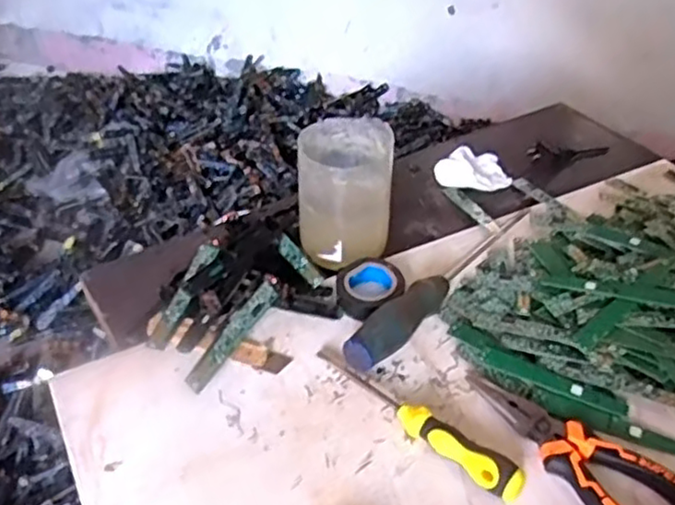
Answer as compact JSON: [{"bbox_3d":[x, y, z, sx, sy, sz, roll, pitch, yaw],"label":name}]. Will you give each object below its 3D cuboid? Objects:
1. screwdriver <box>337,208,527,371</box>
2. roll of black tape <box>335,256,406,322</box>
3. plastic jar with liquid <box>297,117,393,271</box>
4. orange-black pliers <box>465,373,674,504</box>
[{"bbox_3d":[0.091,0.017,0.536,0.025,0.030,0.243,29,47,30],"label":"screwdriver"},{"bbox_3d":[0.026,0.026,0.531,0.048,0.017,0.057,24,44,25],"label":"roll of black tape"},{"bbox_3d":[0.005,-0.048,0.558,0.072,0.096,0.077,1,39,-1],"label":"plastic jar with liquid"},{"bbox_3d":[0.149,0.121,0.426,0.051,0.013,0.157,-25,46,-29],"label":"orange-black pliers"}]

